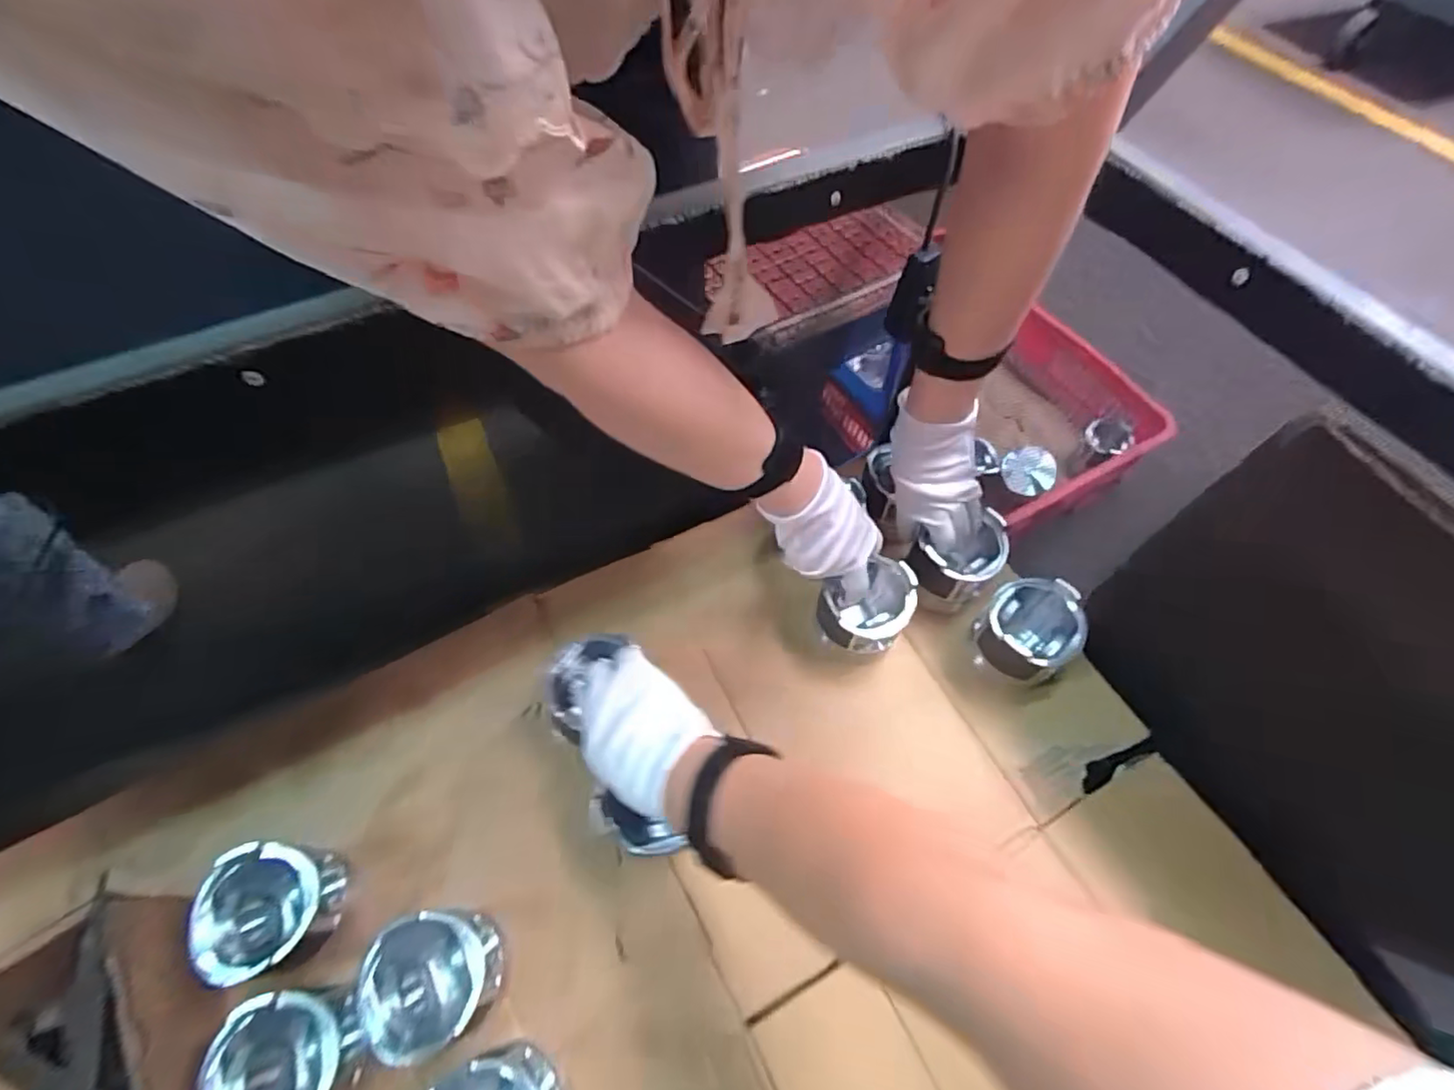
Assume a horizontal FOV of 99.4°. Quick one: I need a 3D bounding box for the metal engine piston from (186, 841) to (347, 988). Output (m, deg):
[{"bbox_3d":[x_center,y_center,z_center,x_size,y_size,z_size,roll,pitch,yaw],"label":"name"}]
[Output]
[{"bbox_3d":[-0.334,0.273,0.462,0.078,0.087,0.085,-10,59,-4],"label":"metal engine piston"}]

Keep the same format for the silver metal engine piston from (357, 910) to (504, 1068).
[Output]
[{"bbox_3d":[-0.207,0.315,0.442,0.084,0.074,0.087,-1,59,1],"label":"silver metal engine piston"}]

